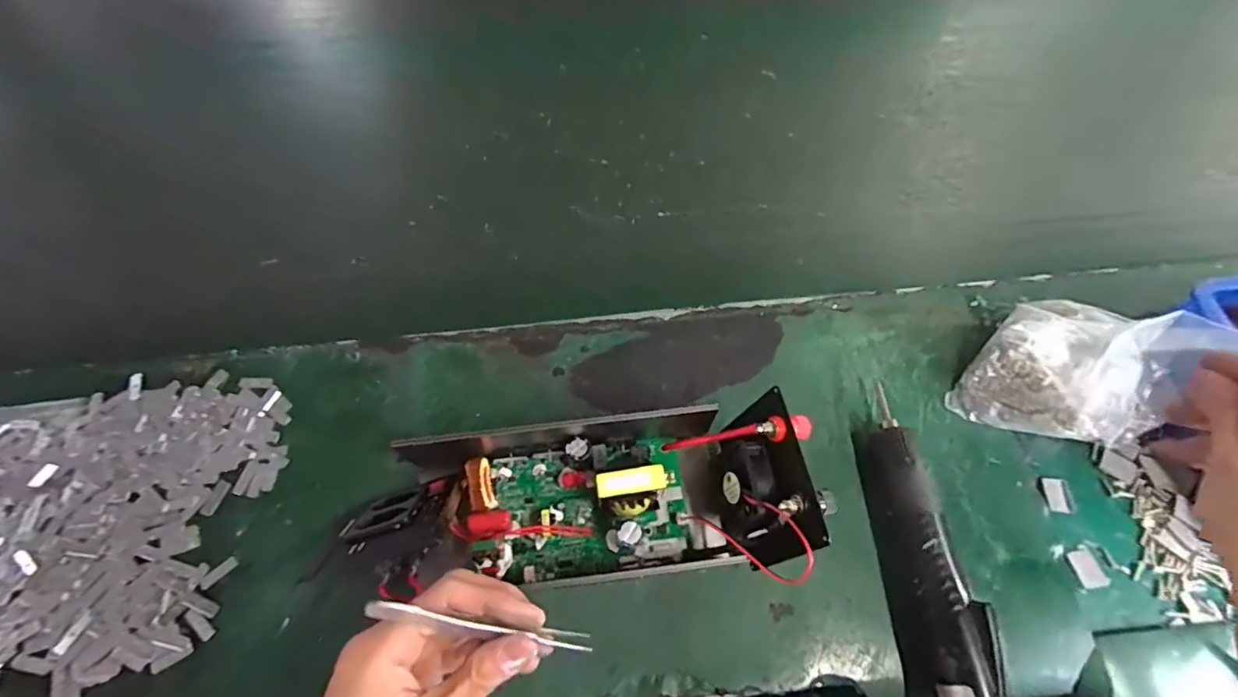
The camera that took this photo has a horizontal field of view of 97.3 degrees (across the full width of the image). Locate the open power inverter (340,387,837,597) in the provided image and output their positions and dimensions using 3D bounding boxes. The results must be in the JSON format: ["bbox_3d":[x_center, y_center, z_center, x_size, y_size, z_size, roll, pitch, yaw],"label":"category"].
[{"bbox_3d":[-0.022,0.096,0.360,0.265,0.089,0.105,-6,64,-4],"label":"open power inverter"}]

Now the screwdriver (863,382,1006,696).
[{"bbox_3d":[0.208,0.152,0.371,0.049,0.040,0.254,-2,64,-1],"label":"screwdriver"}]

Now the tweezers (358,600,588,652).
[{"bbox_3d":[-0.065,0.140,0.275,0.120,0.006,0.008,23,62,-24],"label":"tweezers"}]

